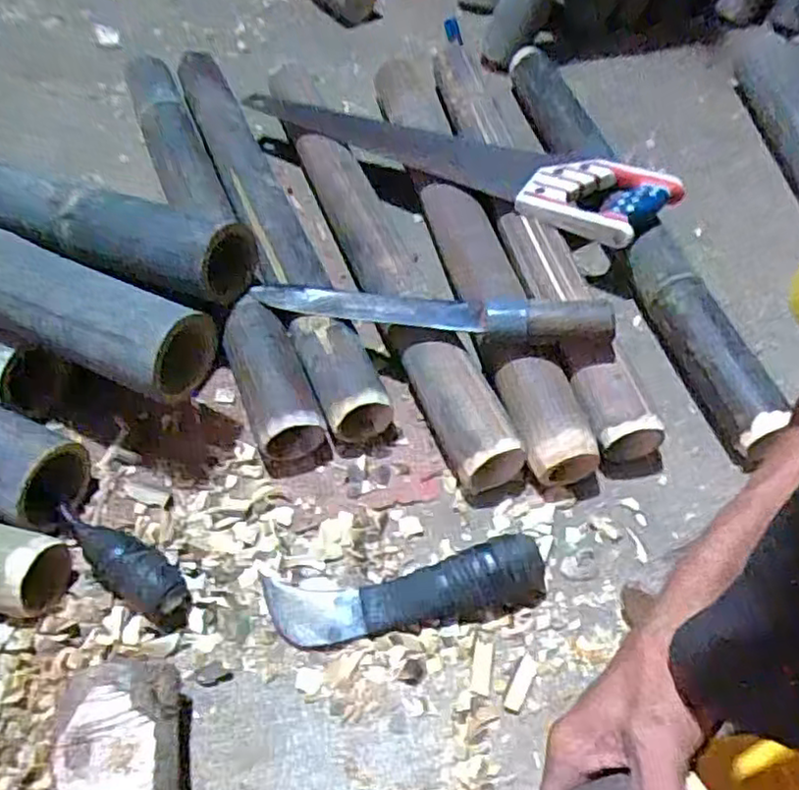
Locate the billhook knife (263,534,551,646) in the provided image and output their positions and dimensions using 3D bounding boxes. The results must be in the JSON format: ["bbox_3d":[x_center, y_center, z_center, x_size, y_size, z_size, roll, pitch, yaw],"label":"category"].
[{"bbox_3d":[0.005,0.148,0.511,0.208,0.035,0.051,-6,53,-8],"label":"billhook knife"}]

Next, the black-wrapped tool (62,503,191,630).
[{"bbox_3d":[-0.210,0.123,0.505,0.126,0.034,0.035,25,56,15],"label":"black-wrapped tool"}]

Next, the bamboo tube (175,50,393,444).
[{"bbox_3d":[-0.164,-0.233,0.780,0.064,0.063,0.722,-17,56,-16],"label":"bamboo tube"}]

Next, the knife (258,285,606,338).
[{"bbox_3d":[0.023,-0.083,0.609,0.316,0.052,0.033,10,53,4],"label":"knife"}]

